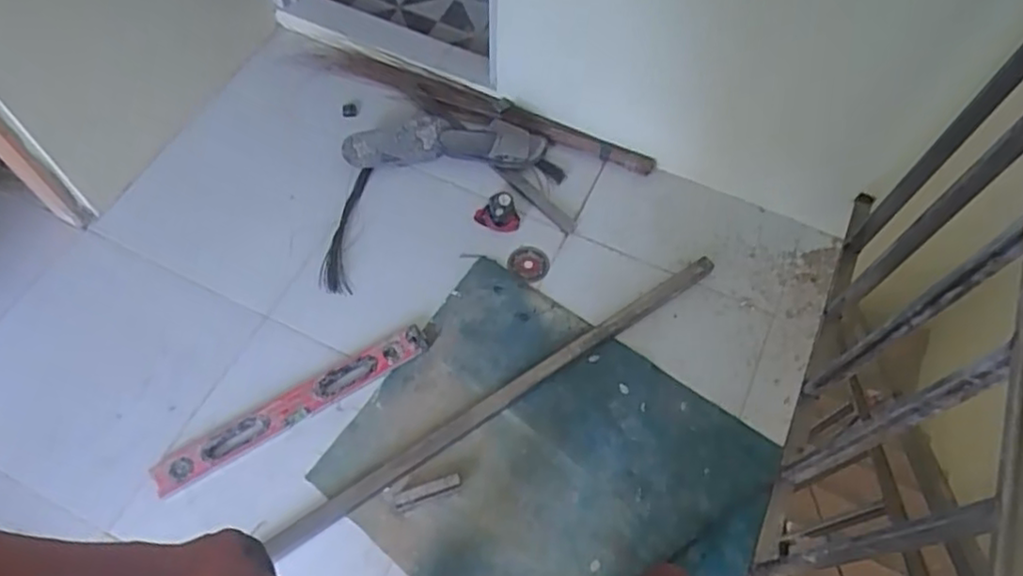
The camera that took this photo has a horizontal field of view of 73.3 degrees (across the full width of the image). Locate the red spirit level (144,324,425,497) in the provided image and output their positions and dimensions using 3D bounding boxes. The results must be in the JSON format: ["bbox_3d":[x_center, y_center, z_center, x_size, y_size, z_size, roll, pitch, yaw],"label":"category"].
[{"bbox_3d":[-0.434,0.237,1.393,0.575,0.031,0.065,-29,66,-17],"label":"red spirit level"}]

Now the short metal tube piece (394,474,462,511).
[{"bbox_3d":[-0.160,0.392,1.318,0.130,0.036,0.029,-15,63,-10],"label":"short metal tube piece"}]

